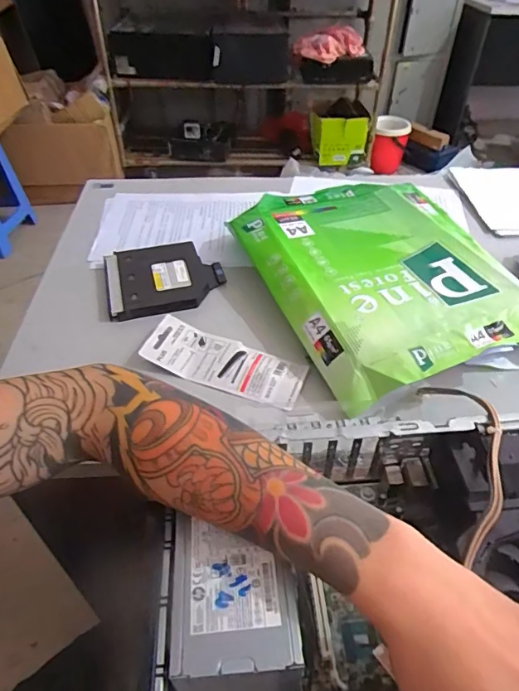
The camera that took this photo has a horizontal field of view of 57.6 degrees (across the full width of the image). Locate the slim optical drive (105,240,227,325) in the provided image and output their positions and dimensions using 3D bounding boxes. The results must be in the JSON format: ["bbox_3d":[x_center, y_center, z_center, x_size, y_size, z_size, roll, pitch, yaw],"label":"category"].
[{"bbox_3d":[-0.130,-0.095,0.642,0.151,0.022,0.140,-11,45,-13],"label":"slim optical drive"}]

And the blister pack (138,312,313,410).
[{"bbox_3d":[-0.040,0.017,0.527,0.180,0.017,0.072,17,46,16],"label":"blister pack"}]

